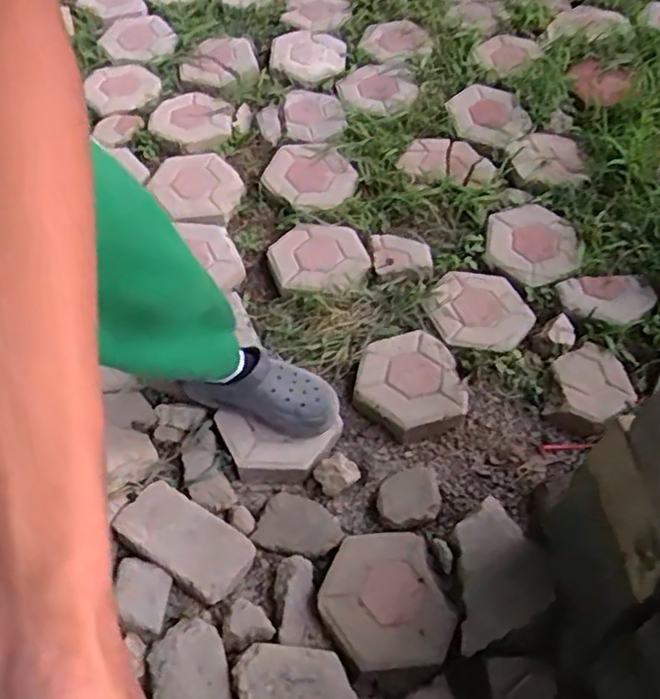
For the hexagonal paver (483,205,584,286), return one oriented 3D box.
[{"bbox_3d":[0.426,-0.225,1.442,0.205,0.046,0.170,-15,56,-11],"label":"hexagonal paver"}]

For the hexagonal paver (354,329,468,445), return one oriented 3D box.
[{"bbox_3d":[0.145,0.057,1.239,0.195,0.048,0.220,1,55,0],"label":"hexagonal paver"}]

